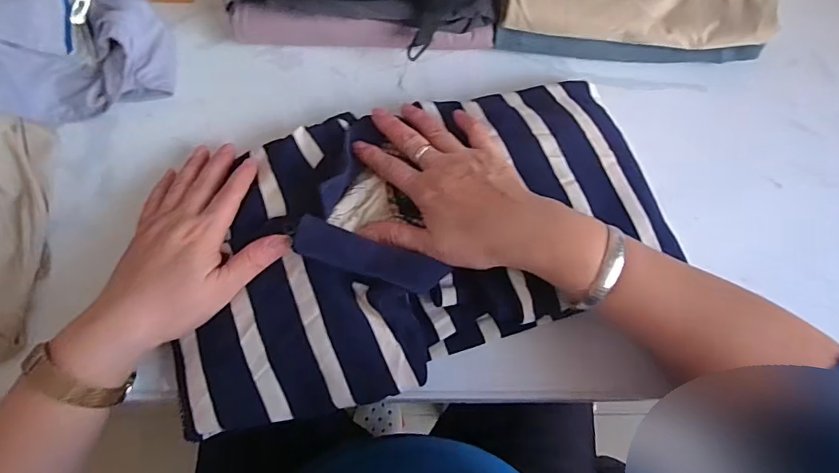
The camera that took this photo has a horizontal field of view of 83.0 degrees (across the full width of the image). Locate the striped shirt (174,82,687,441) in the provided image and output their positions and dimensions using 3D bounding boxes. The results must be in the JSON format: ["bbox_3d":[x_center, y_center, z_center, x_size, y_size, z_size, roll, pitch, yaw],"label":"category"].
[{"bbox_3d":[0.005,-0.007,0.372,0.372,0.032,0.230,-11,70,-6],"label":"striped shirt"}]

